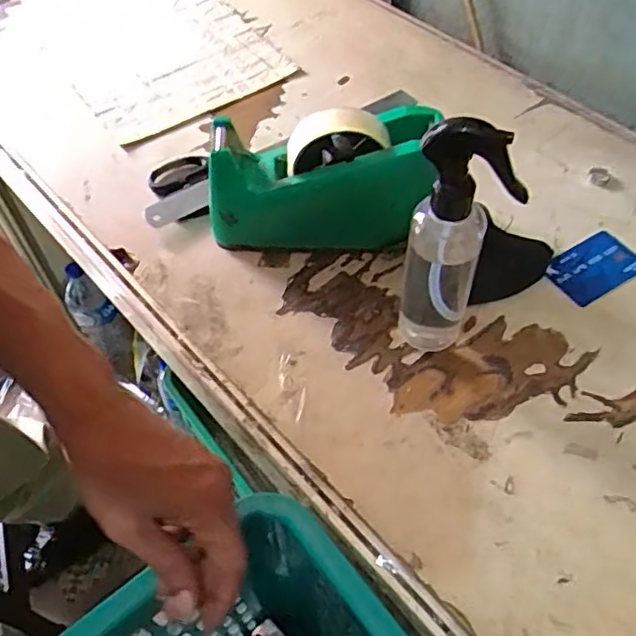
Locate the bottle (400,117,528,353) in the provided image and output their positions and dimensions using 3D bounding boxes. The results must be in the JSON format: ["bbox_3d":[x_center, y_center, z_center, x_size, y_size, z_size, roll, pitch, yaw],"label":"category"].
[{"bbox_3d":[0.093,-0.054,0.422,0.060,0.198,0.057,13,55,10],"label":"bottle"}]

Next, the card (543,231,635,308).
[{"bbox_3d":[0.239,-0.044,0.534,0.081,0.007,0.052,-30,62,-15],"label":"card"}]

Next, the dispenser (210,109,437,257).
[{"bbox_3d":[0.000,-0.120,0.520,0.186,0.114,0.075,5,54,4],"label":"dispenser"}]

